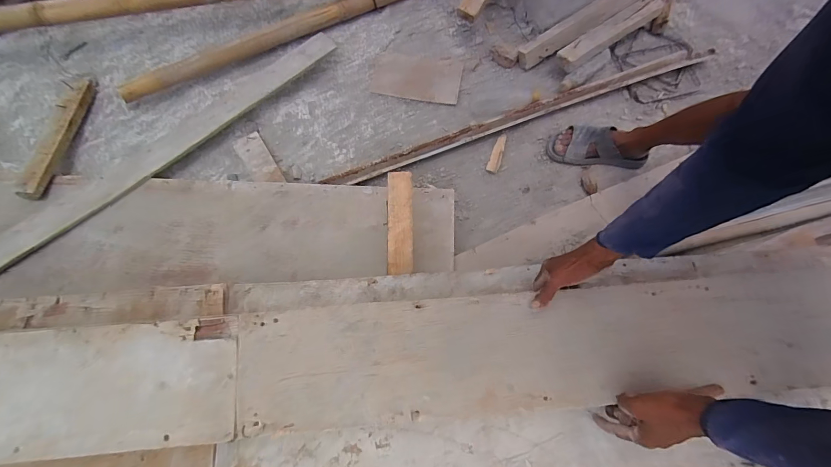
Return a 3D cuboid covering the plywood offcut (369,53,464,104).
[{"bbox_3d":[0.004,-0.454,1.049,0.249,0.014,0.159,7,65,1],"label":"plywood offcut"}]

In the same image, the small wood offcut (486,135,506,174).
[{"bbox_3d":[0.219,-0.213,0.981,0.030,0.011,0.114,19,73,5],"label":"small wood offcut"}]

